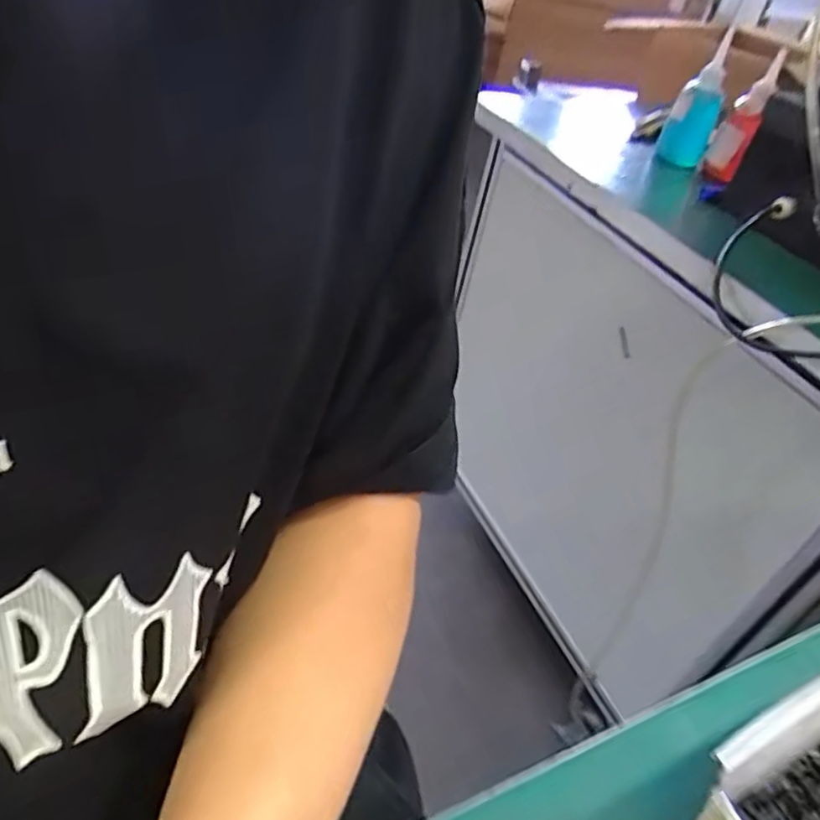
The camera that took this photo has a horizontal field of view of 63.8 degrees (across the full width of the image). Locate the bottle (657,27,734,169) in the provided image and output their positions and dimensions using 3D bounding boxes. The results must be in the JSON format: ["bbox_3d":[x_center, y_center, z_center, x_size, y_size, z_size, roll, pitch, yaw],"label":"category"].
[{"bbox_3d":[0.390,-0.415,0.902,0.067,0.157,0.069,24,40,12],"label":"bottle"}]

